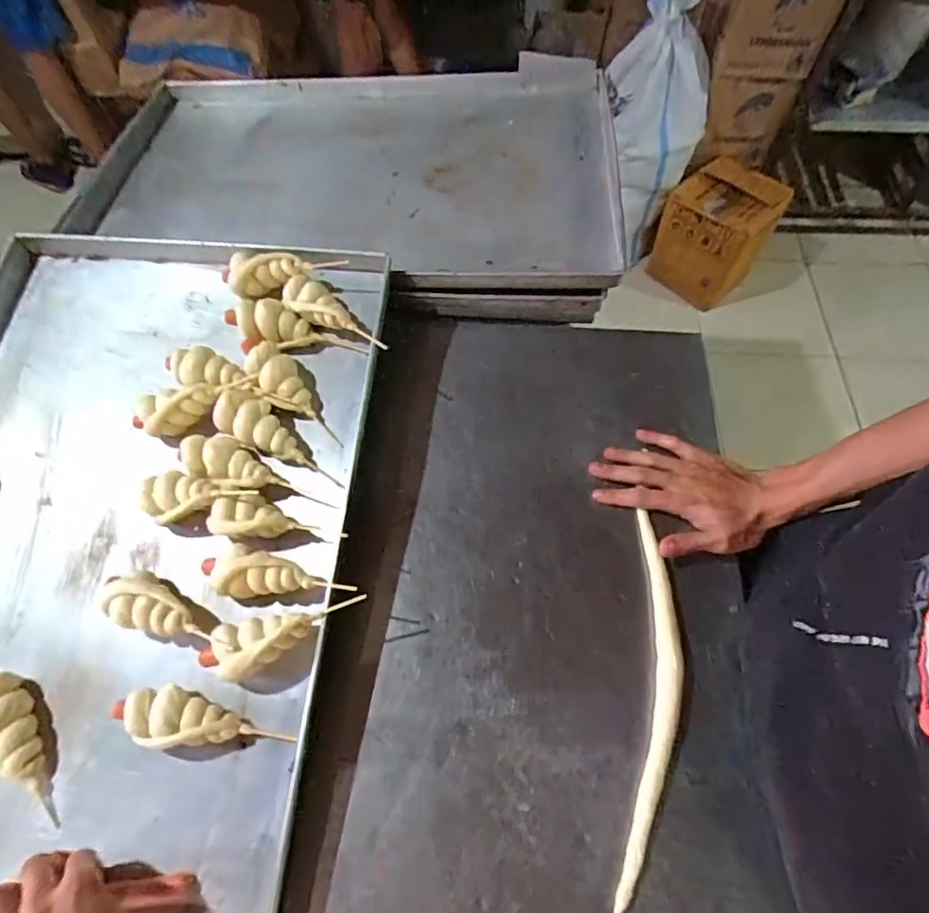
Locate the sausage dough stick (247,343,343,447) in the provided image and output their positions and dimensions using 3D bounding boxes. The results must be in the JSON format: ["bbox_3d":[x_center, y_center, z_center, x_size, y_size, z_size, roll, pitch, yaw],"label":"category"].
[{"bbox_3d":[-0.170,-0.060,0.561,0.046,0.030,0.122,-40,92,-17],"label":"sausage dough stick"}]

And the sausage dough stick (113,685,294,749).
[{"bbox_3d":[-0.215,0.213,0.453,0.142,0.036,0.043,2,64,2],"label":"sausage dough stick"}]

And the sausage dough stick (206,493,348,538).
[{"bbox_3d":[-0.172,0.060,0.508,0.121,0.028,0.035,10,64,-7],"label":"sausage dough stick"}]

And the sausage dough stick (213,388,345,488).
[{"bbox_3d":[-0.181,-0.017,0.540,0.136,0.033,0.044,35,69,2],"label":"sausage dough stick"}]

